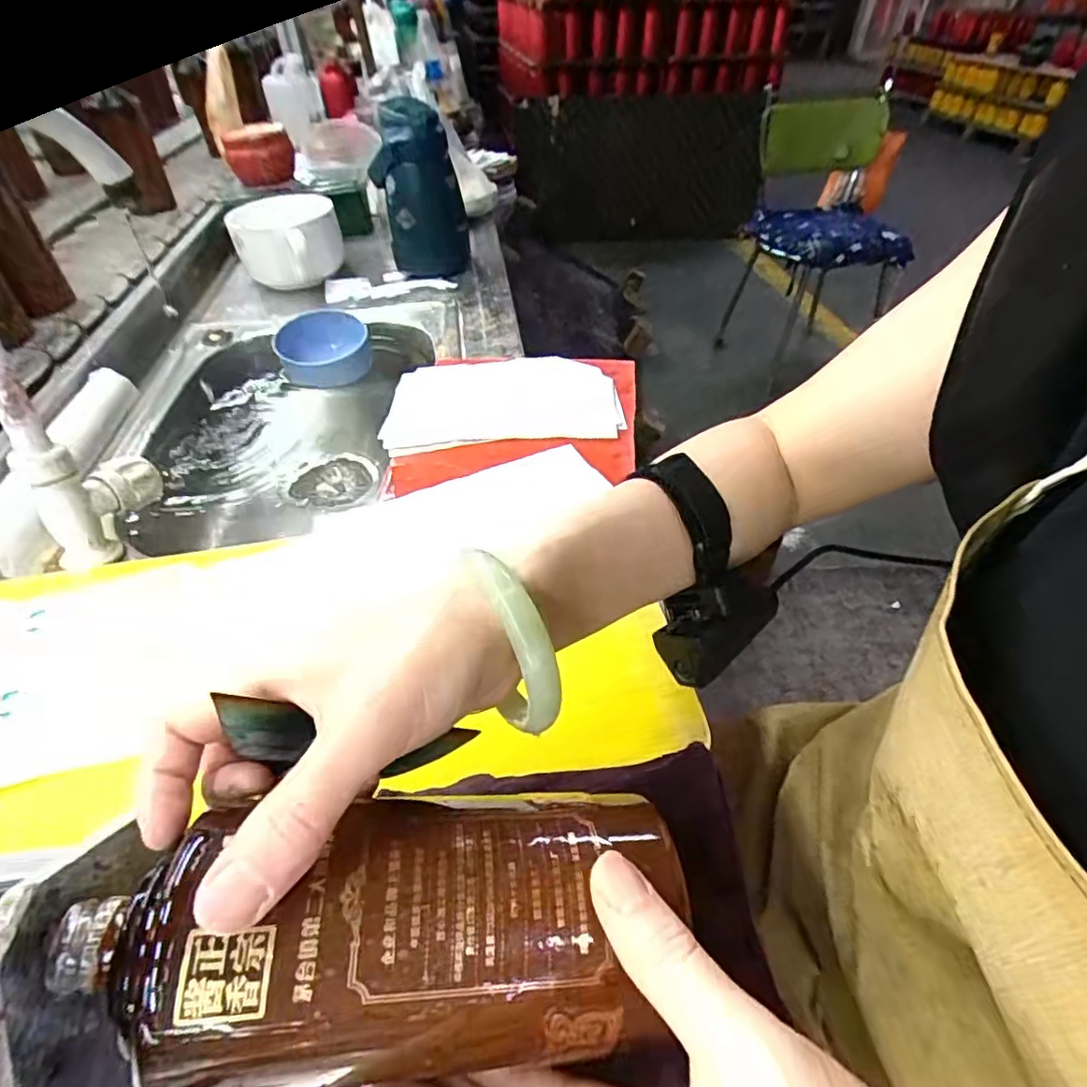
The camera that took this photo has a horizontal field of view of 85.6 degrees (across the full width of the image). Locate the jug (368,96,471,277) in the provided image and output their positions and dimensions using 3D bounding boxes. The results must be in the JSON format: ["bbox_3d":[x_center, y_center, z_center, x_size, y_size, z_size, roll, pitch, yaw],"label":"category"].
[{"bbox_3d":[-0.168,-0.484,0.805,0.114,0.193,0.094,-6,45,-5],"label":"jug"}]

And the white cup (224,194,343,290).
[{"bbox_3d":[-0.355,-0.413,0.829,0.141,0.097,0.163,-17,47,-16],"label":"white cup"}]

